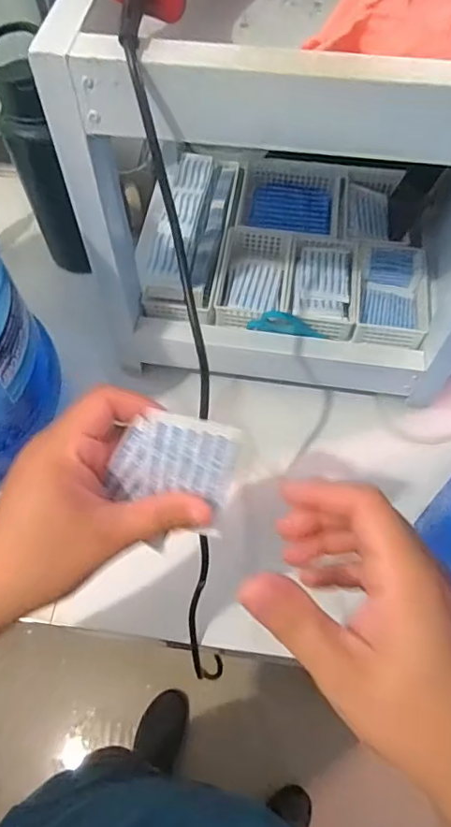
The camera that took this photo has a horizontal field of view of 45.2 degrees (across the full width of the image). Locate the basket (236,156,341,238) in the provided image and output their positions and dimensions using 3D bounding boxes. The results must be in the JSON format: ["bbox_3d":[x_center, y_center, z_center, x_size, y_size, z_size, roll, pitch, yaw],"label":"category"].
[{"bbox_3d":[0.080,-0.263,0.680,0.120,0.043,0.113,9,63,4],"label":"basket"}]

